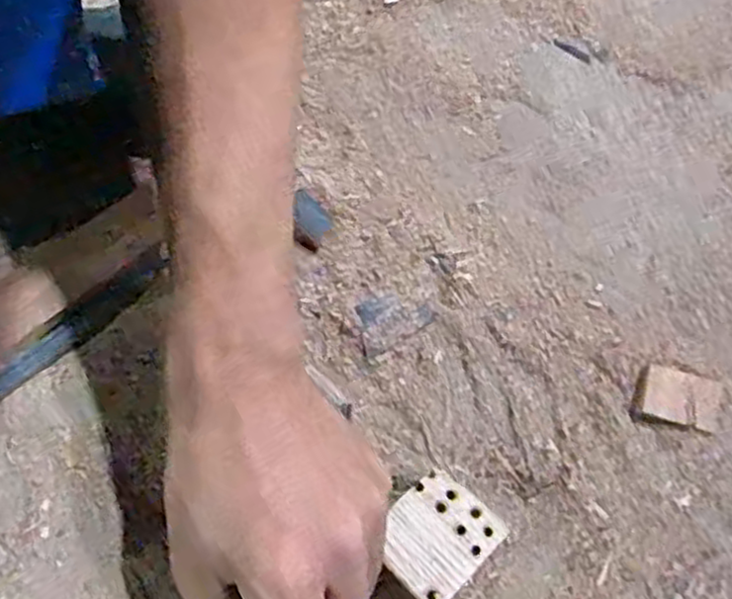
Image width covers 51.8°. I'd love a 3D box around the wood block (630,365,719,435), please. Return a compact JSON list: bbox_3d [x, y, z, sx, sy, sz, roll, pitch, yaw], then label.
[{"bbox_3d":[0.149,0.048,0.361,0.038,0.006,0.029,14,64,7],"label":"wood block"}]

